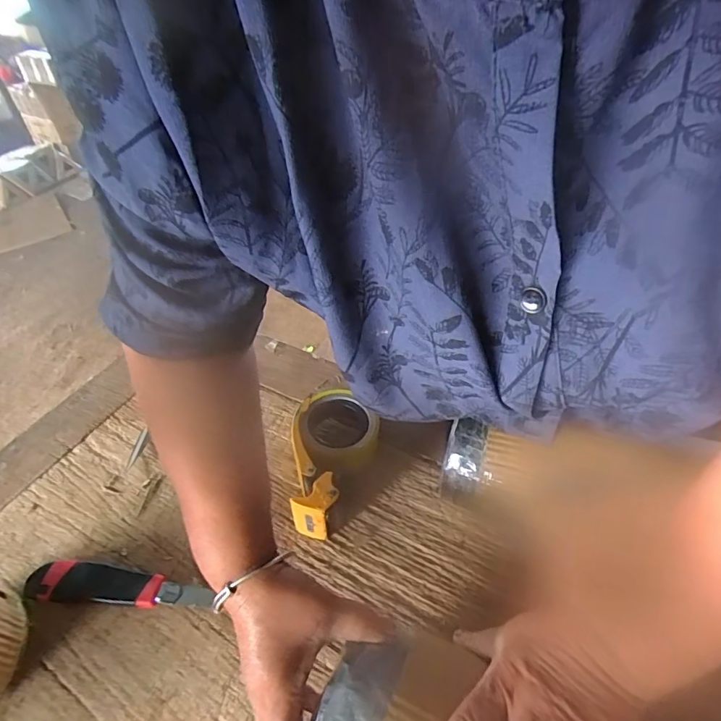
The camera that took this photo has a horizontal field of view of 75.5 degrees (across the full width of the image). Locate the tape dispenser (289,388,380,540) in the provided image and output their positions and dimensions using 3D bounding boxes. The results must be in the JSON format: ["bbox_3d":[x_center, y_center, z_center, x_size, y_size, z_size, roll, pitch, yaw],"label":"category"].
[{"bbox_3d":[-0.043,0.111,0.547,0.097,0.067,0.171,17,47,19],"label":"tape dispenser"}]

